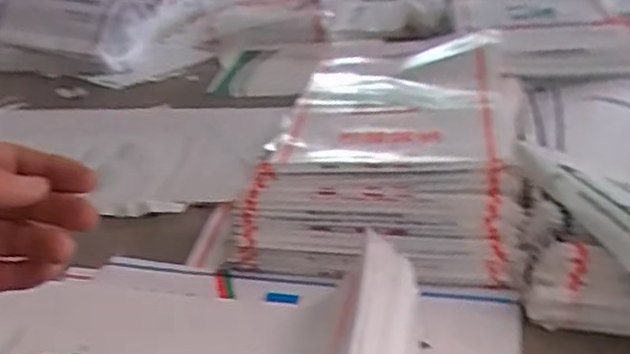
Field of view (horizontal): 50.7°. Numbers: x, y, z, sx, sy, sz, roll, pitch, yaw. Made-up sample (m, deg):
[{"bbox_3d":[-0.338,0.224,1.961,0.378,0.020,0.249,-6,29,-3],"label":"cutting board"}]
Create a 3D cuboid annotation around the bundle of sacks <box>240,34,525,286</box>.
[{"bbox_3d":[0.184,-0.082,1.548,0.564,0.196,0.882,4,27,15],"label":"bundle of sacks"}]

